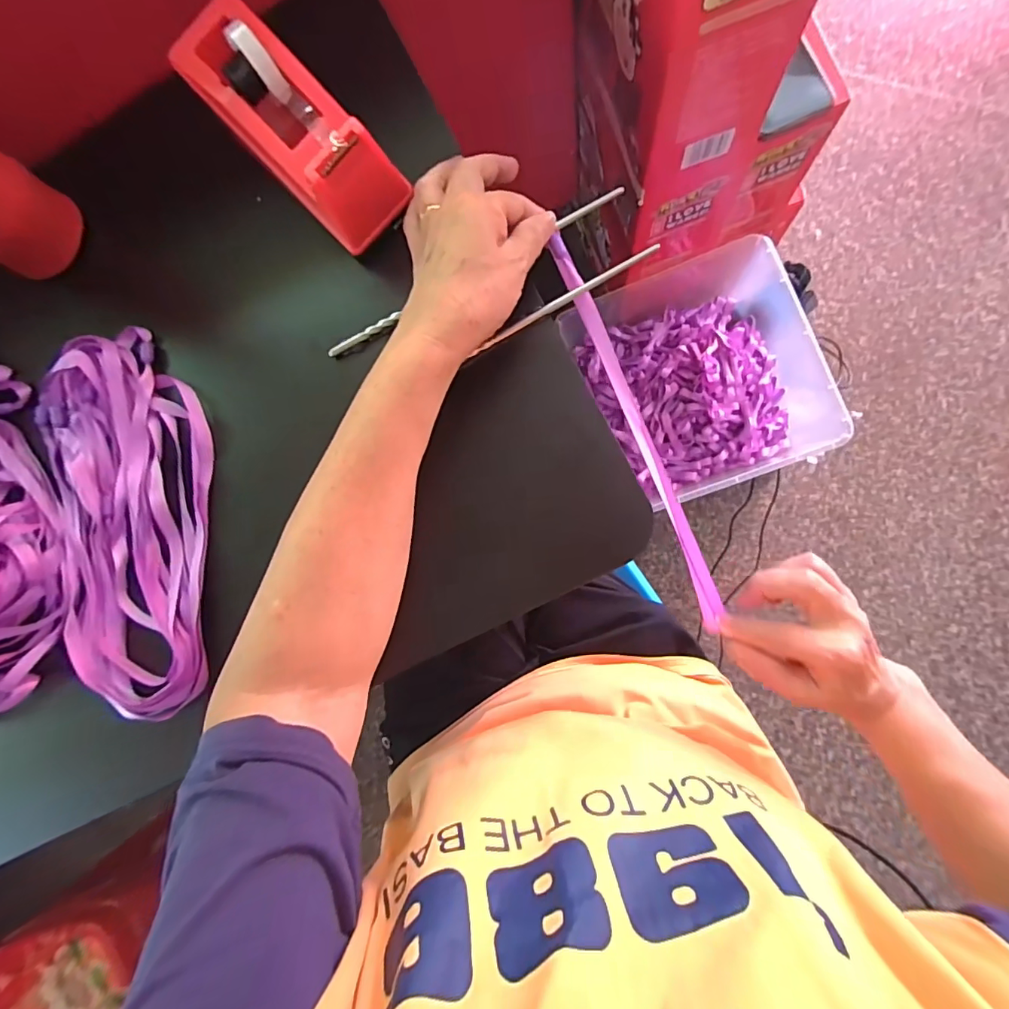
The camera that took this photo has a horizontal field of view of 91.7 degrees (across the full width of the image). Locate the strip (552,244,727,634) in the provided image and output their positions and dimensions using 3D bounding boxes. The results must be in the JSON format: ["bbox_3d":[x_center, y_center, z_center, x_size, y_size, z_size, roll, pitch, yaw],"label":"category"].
[{"bbox_3d":[0.093,-0.046,0.333,0.015,0.012,0.279,-24,95,6],"label":"strip"}]

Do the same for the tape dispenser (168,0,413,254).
[{"bbox_3d":[-0.138,-0.242,0.314,0.063,0.061,0.153,-44,81,4],"label":"tape dispenser"}]

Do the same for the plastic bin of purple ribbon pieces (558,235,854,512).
[{"bbox_3d":[0.284,-0.186,0.684,0.276,0.115,0.294,-21,83,7],"label":"plastic bin of purple ribbon pieces"}]

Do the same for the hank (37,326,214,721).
[{"bbox_3d":[-0.265,0.011,0.348,0.125,0.025,0.268,-16,83,7],"label":"hank"}]

